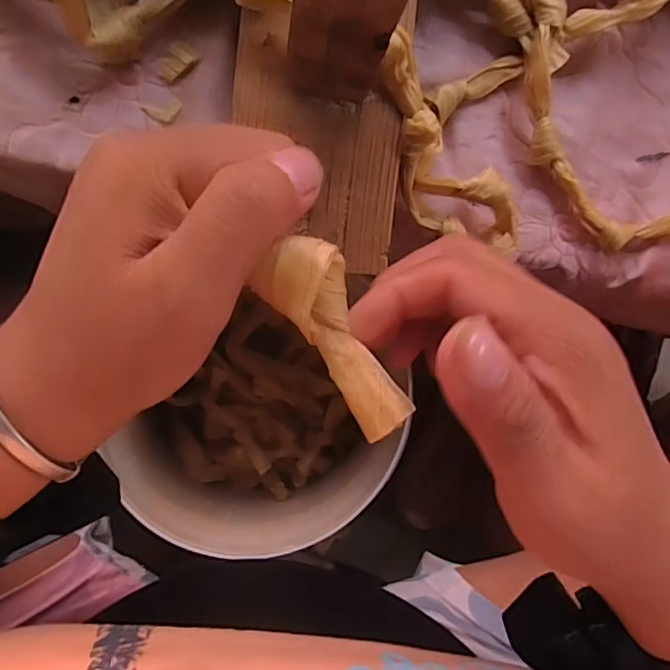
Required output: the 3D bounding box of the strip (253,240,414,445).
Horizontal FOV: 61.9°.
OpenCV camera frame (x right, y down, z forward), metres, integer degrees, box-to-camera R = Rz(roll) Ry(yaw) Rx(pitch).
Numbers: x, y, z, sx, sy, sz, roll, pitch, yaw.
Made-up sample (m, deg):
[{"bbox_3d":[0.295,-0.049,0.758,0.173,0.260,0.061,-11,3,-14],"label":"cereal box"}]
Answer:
[{"bbox_3d":[0.001,0.001,0.163,0.024,0.012,0.062,-32,104,-5],"label":"strip"}]

